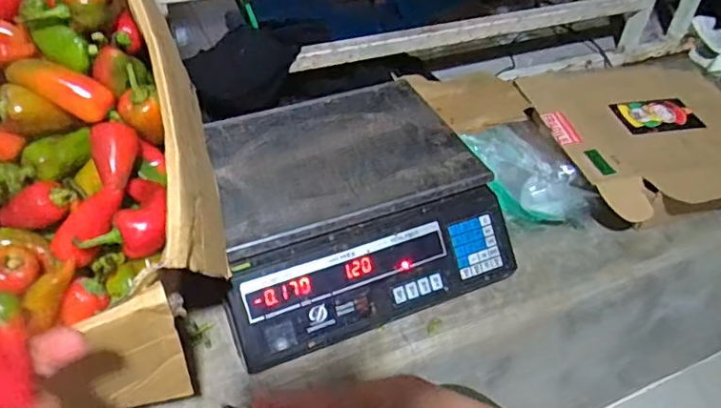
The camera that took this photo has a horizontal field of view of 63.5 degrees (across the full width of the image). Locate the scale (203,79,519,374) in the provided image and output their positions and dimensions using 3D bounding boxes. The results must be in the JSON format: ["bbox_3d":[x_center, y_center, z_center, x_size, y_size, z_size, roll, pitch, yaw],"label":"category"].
[{"bbox_3d":[-0.023,-0.005,0.711,0.328,0.102,0.293,-18,47,-19],"label":"scale"}]

